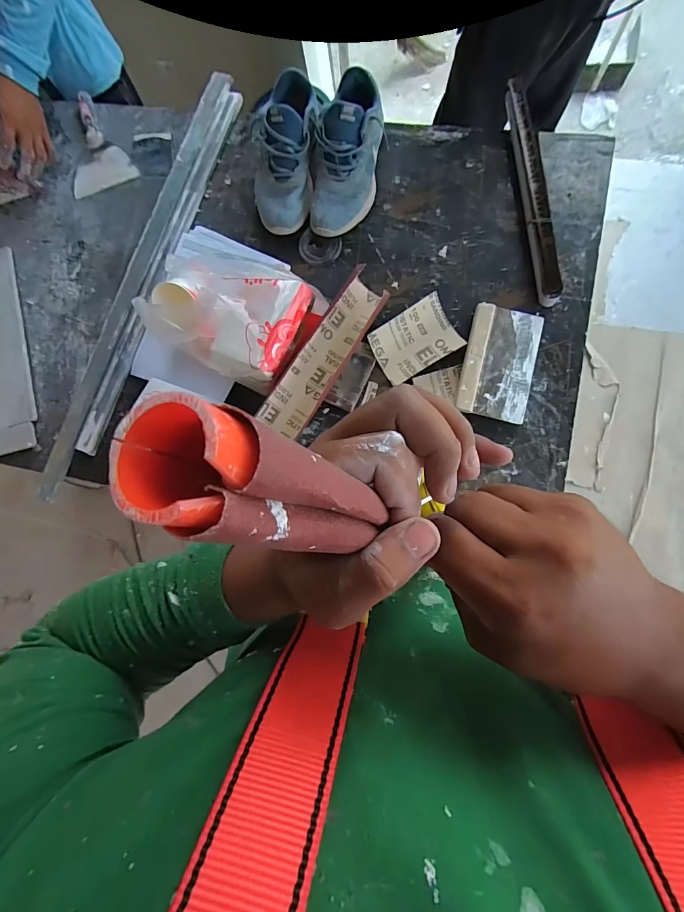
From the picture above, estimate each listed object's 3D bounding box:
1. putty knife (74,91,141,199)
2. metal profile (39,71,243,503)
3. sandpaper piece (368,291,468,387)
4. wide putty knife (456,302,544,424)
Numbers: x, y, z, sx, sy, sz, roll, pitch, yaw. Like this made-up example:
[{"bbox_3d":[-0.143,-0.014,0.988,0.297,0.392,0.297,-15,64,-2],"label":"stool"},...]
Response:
[{"bbox_3d":[-0.516,-0.634,0.794,0.132,0.027,0.196,-25,82,3],"label":"putty knife"},{"bbox_3d":[-0.384,-0.332,0.754,0.075,0.017,0.863,21,86,7],"label":"metal profile"},{"bbox_3d":[0.127,-0.200,0.679,0.143,0.028,0.102,-32,82,2],"label":"sandpaper piece"},{"bbox_3d":[0.267,-0.160,0.663,0.115,0.022,0.195,14,86,7],"label":"wide putty knife"}]

